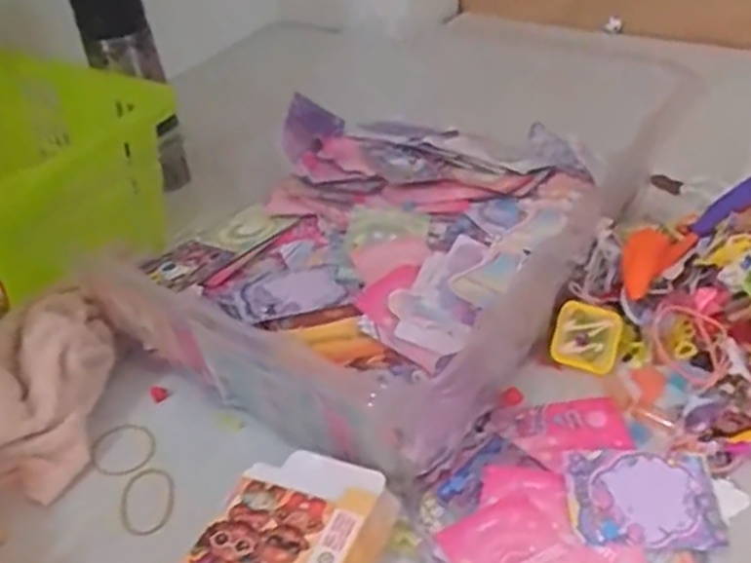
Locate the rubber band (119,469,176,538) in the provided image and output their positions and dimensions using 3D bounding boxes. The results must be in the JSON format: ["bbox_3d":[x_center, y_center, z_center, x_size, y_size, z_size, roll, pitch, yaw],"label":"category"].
[{"bbox_3d":[-0.145,0.140,0.477,0.036,0.004,0.051,-17,40,-7],"label":"rubber band"}]

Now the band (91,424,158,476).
[{"bbox_3d":[-0.174,0.116,0.513,0.042,0.007,0.046,-4,39,3],"label":"band"}]

